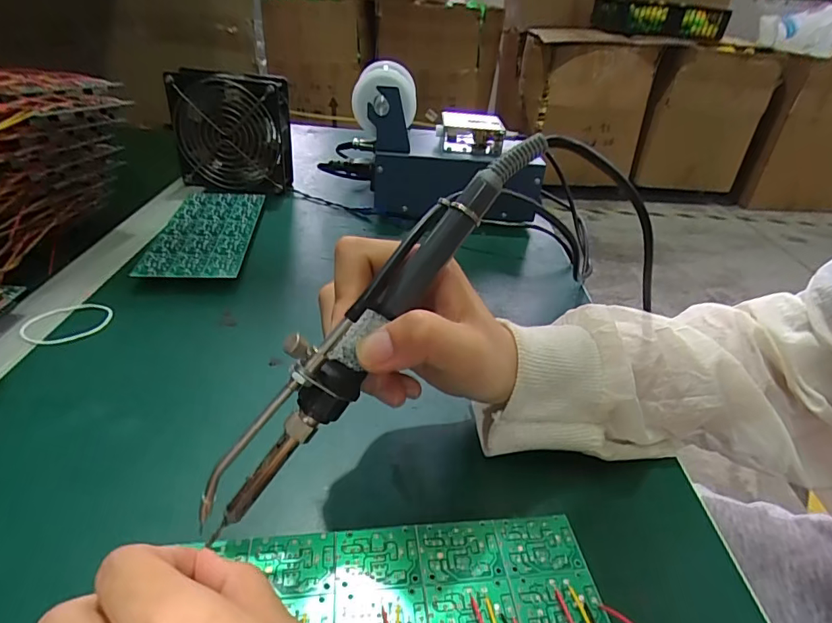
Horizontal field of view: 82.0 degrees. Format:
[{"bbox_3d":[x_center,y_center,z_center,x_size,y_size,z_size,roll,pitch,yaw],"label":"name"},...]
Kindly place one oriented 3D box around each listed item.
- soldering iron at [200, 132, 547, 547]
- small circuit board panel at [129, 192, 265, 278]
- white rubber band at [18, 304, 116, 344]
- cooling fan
[{"bbox_3d":[-0.021,0.001,0.190,0.024,0.034,0.197,36,85,38],"label":"soldering iron"},{"bbox_3d":[-0.189,-0.074,0.435,0.076,0.004,0.163,0,36,-7],"label":"small circuit board panel"},{"bbox_3d":[-0.238,0.008,0.327,0.052,0.004,0.041,-10,36,-21],"label":"white rubber band"},{"bbox_3d":[-0.205,-0.196,0.524,0.124,0.128,0.033,7,39,3],"label":"cooling fan"}]

